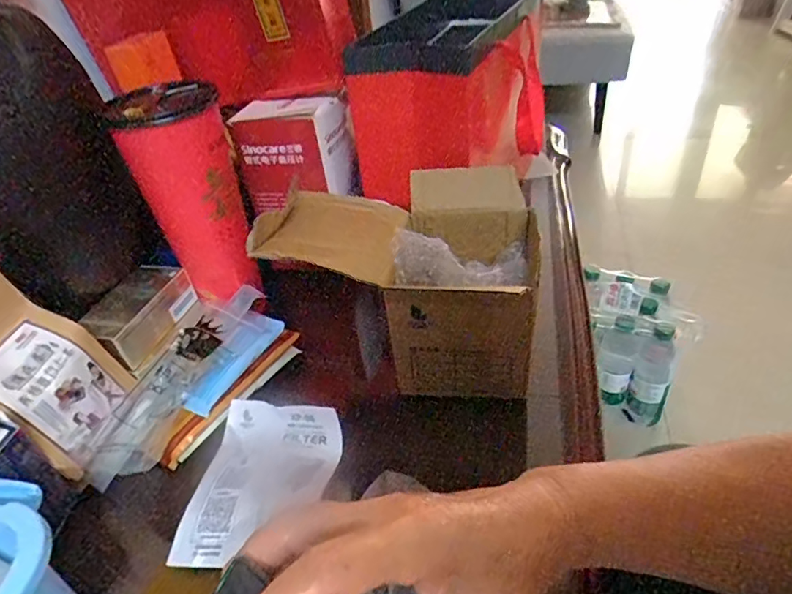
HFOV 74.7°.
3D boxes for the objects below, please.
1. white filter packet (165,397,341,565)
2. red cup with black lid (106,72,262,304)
[{"bbox_3d":[-0.105,0.138,0.396,0.102,0.020,0.129,4,39,14],"label":"white filter packet"},{"bbox_3d":[-0.189,-0.096,0.493,0.090,0.189,0.080,-22,40,-19],"label":"red cup with black lid"}]

